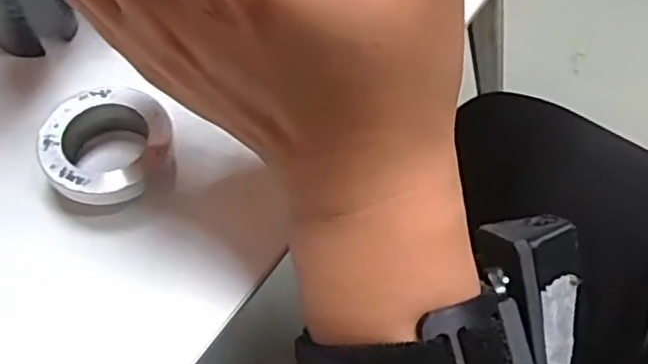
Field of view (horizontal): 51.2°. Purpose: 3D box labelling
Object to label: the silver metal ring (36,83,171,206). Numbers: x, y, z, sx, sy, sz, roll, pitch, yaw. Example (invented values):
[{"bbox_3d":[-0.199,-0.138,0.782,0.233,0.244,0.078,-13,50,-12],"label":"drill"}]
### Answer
[{"bbox_3d":[-0.084,-0.012,0.264,0.046,0.021,0.050,1,58,-2],"label":"silver metal ring"}]

